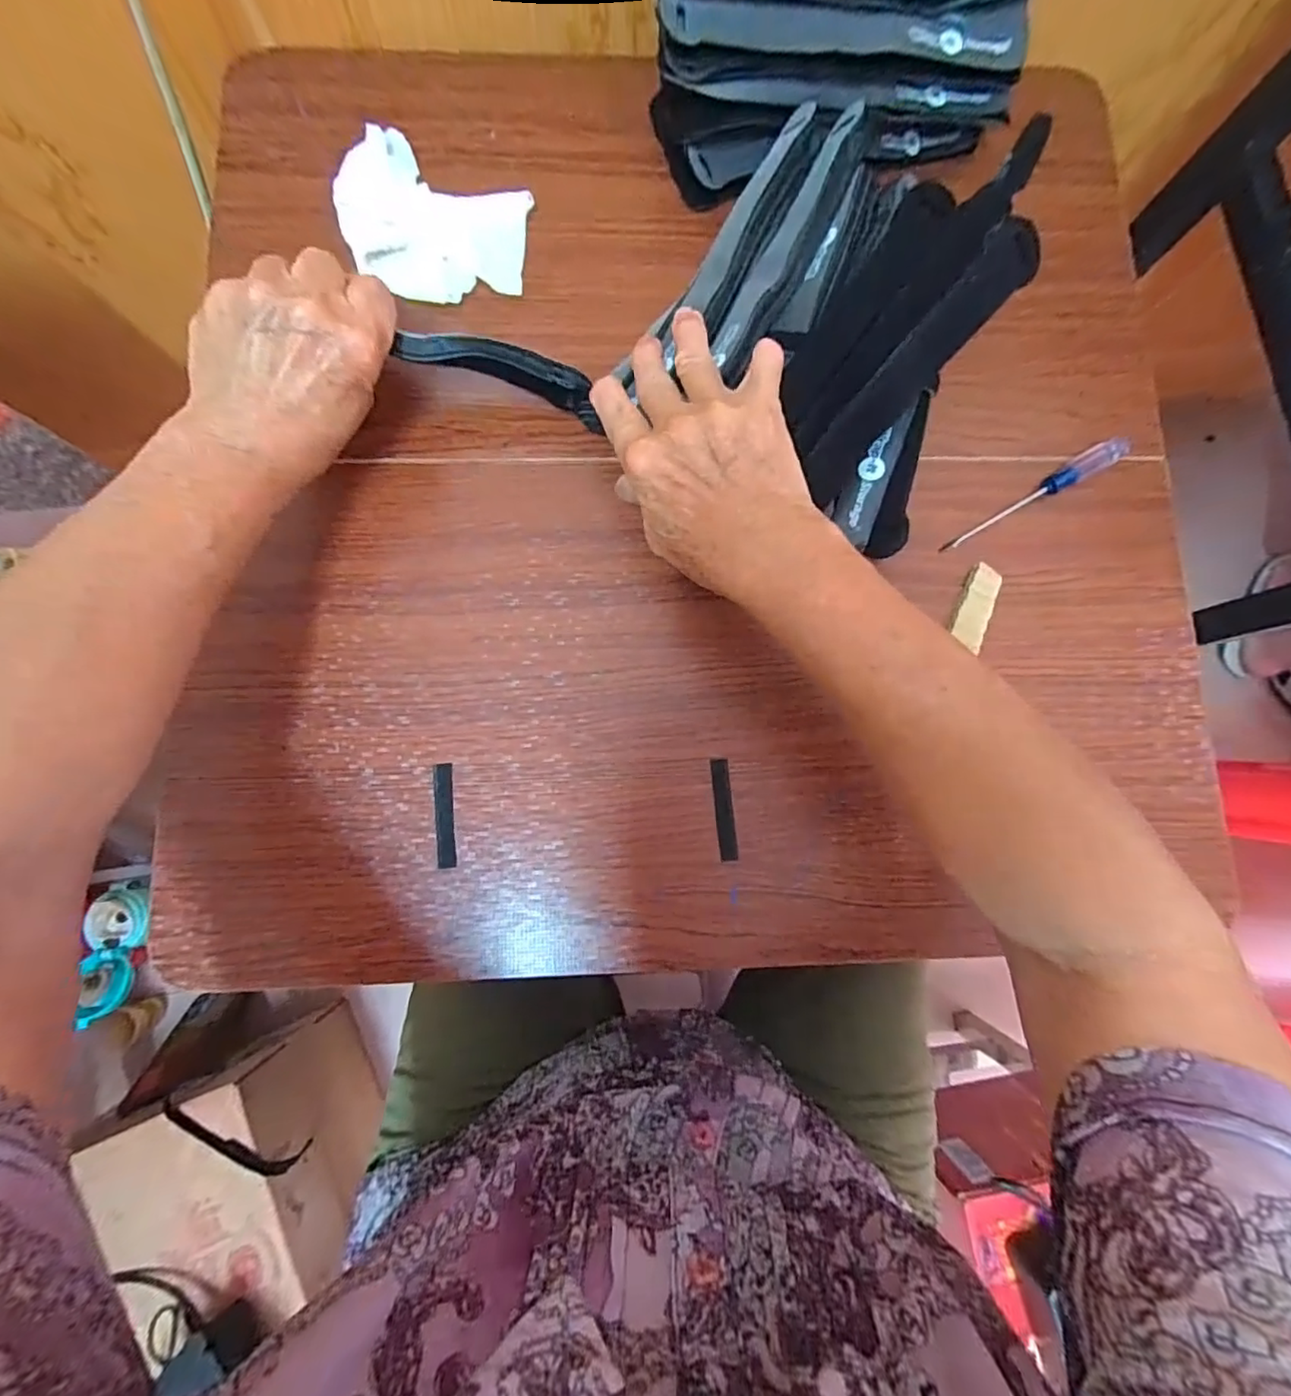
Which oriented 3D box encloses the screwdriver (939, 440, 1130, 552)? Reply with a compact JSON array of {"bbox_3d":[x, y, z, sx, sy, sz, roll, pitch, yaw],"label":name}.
[{"bbox_3d":[0.231,-0.122,0.352,0.127,0.016,0.014,-28,84,-7],"label":"screwdriver"}]

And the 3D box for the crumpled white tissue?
[{"bbox_3d":[-0.131,-0.294,0.364,0.113,0.012,0.112,6,81,-2],"label":"crumpled white tissue"}]

